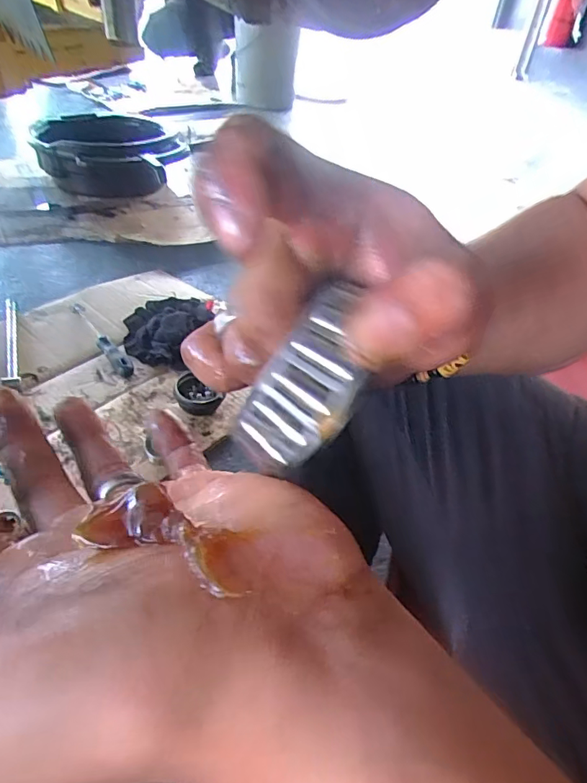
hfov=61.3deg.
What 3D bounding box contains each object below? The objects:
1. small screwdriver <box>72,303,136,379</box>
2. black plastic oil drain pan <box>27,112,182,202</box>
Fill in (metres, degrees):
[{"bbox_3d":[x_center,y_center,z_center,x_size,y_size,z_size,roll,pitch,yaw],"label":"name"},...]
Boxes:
[{"bbox_3d":[-0.323,-0.090,0.827,0.026,0.024,0.228,-26,50,-31],"label":"small screwdriver"},{"bbox_3d":[-0.502,-0.633,1.346,0.350,0.152,0.404,-12,44,-20],"label":"black plastic oil drain pan"}]

